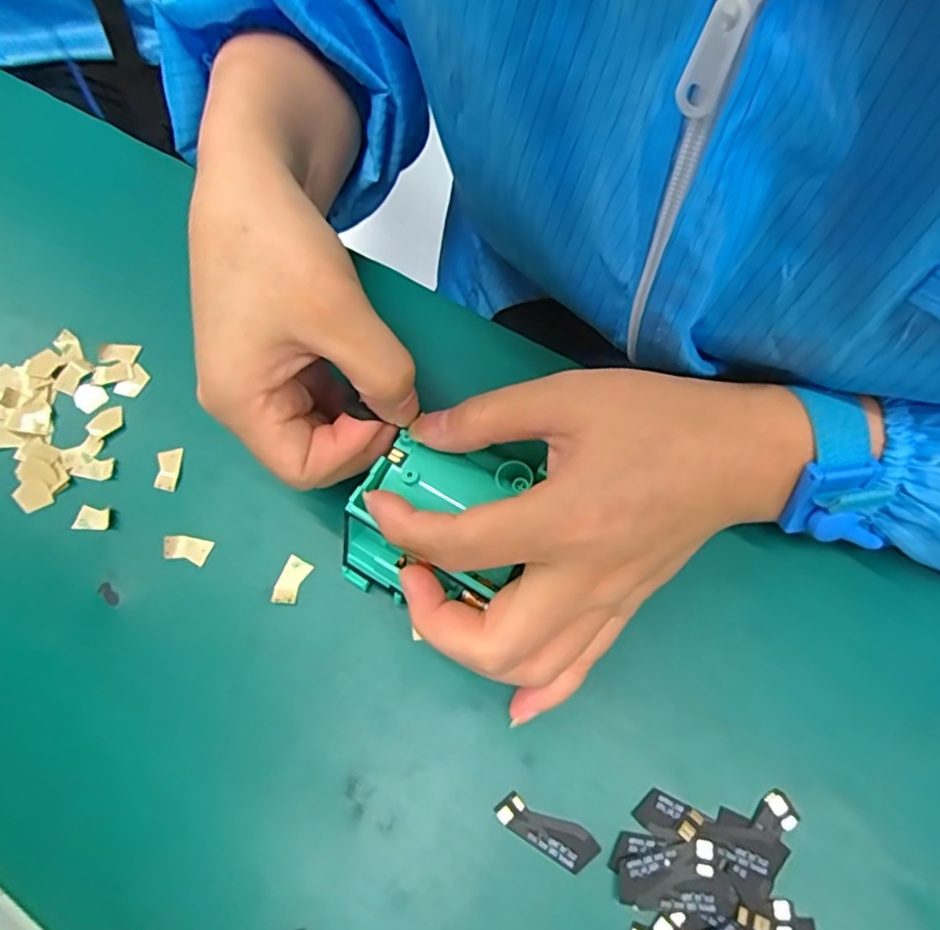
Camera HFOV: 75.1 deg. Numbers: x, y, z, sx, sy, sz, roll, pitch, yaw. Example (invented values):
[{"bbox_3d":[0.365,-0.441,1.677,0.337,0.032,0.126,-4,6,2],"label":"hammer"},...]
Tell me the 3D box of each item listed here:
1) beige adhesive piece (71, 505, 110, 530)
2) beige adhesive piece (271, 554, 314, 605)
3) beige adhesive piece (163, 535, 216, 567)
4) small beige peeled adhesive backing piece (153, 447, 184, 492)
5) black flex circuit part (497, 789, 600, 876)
[{"bbox_3d":[-0.170,0.024,0.274,0.016,0.004,0.011,8,68,5],"label":"beige adhesive piece"},{"bbox_3d":[-0.077,0.050,0.262,0.011,0.004,0.021,22,66,5],"label":"beige adhesive piece"},{"bbox_3d":[-0.124,0.036,0.266,0.020,0.004,0.011,11,68,6],"label":"beige adhesive piece"},{"bbox_3d":[-0.140,0.002,0.283,0.011,0.004,0.022,-4,67,0],"label":"small beige peeled adhesive backing piece"},{"bbox_3d":[0.027,0.132,0.221,0.037,0.004,0.014,28,71,12],"label":"black flex circuit part"}]

